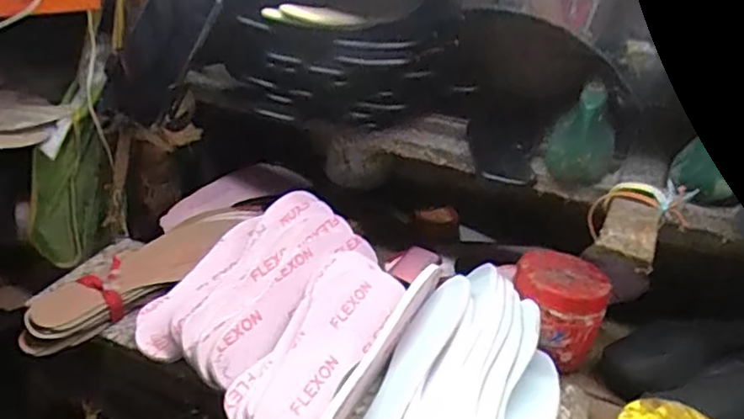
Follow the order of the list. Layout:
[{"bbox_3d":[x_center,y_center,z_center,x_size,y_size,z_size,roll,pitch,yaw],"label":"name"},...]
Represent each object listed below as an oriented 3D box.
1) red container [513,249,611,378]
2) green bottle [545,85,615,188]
[{"bbox_3d":[0.195,0.102,0.647,0.093,0.085,0.101,15,30,15],"label":"red container"},{"bbox_3d":[0.216,-0.077,0.620,0.065,0.089,0.063,13,29,12],"label":"green bottle"}]

